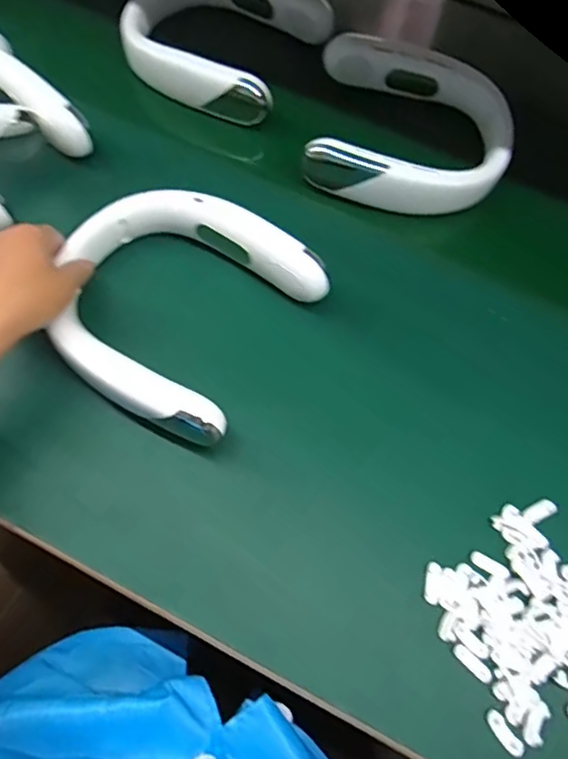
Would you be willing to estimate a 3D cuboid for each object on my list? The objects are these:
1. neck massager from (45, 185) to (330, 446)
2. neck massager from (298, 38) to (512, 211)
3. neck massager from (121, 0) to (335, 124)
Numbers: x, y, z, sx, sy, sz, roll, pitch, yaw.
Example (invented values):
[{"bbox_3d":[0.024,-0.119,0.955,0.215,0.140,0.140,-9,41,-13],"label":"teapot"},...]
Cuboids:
[{"bbox_3d":[-0.092,-0.069,0.478,0.196,0.043,0.199,30,68,11],"label":"neck massager"},{"bbox_3d":[0.131,-0.256,0.599,0.198,0.054,0.178,12,65,3],"label":"neck massager"},{"bbox_3d":[-0.070,-0.382,0.645,0.201,0.054,0.200,24,66,8],"label":"neck massager"}]

